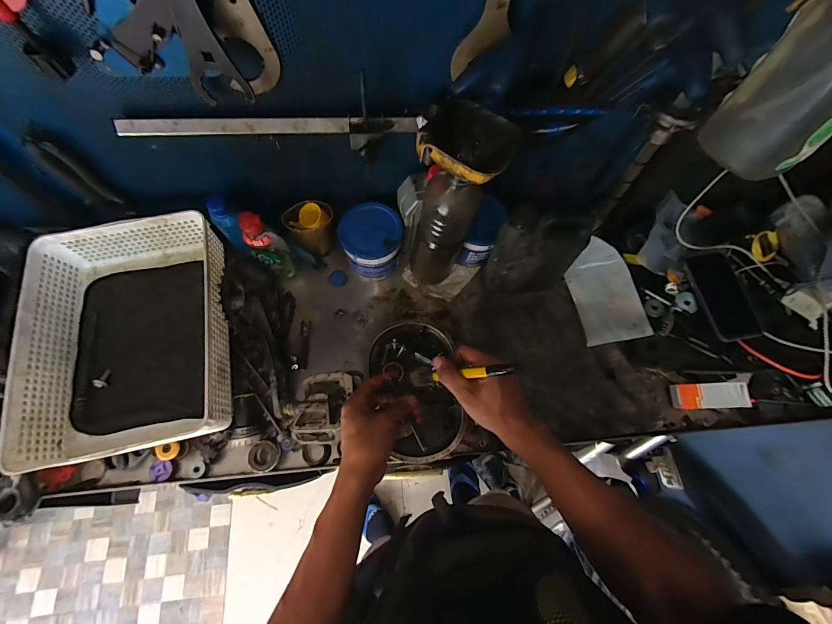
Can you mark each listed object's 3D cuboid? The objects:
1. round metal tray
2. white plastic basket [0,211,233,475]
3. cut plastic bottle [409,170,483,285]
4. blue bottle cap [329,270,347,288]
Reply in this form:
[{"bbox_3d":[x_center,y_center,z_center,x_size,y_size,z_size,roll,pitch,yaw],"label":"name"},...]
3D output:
[{"bbox_3d":[0.000,0.123,0.578,0.135,0.039,0.215,-6,69,-5],"label":"round metal tray"},{"bbox_3d":[-0.408,0.035,0.526,0.248,0.100,0.328,-11,70,-6],"label":"white plastic basket"},{"bbox_3d":[0.037,-0.116,0.560,0.083,0.245,0.070,17,69,4],"label":"cut plastic bottle"},{"bbox_3d":[-0.142,-0.060,0.652,0.031,0.015,0.029,1,69,-2],"label":"blue bottle cap"}]

